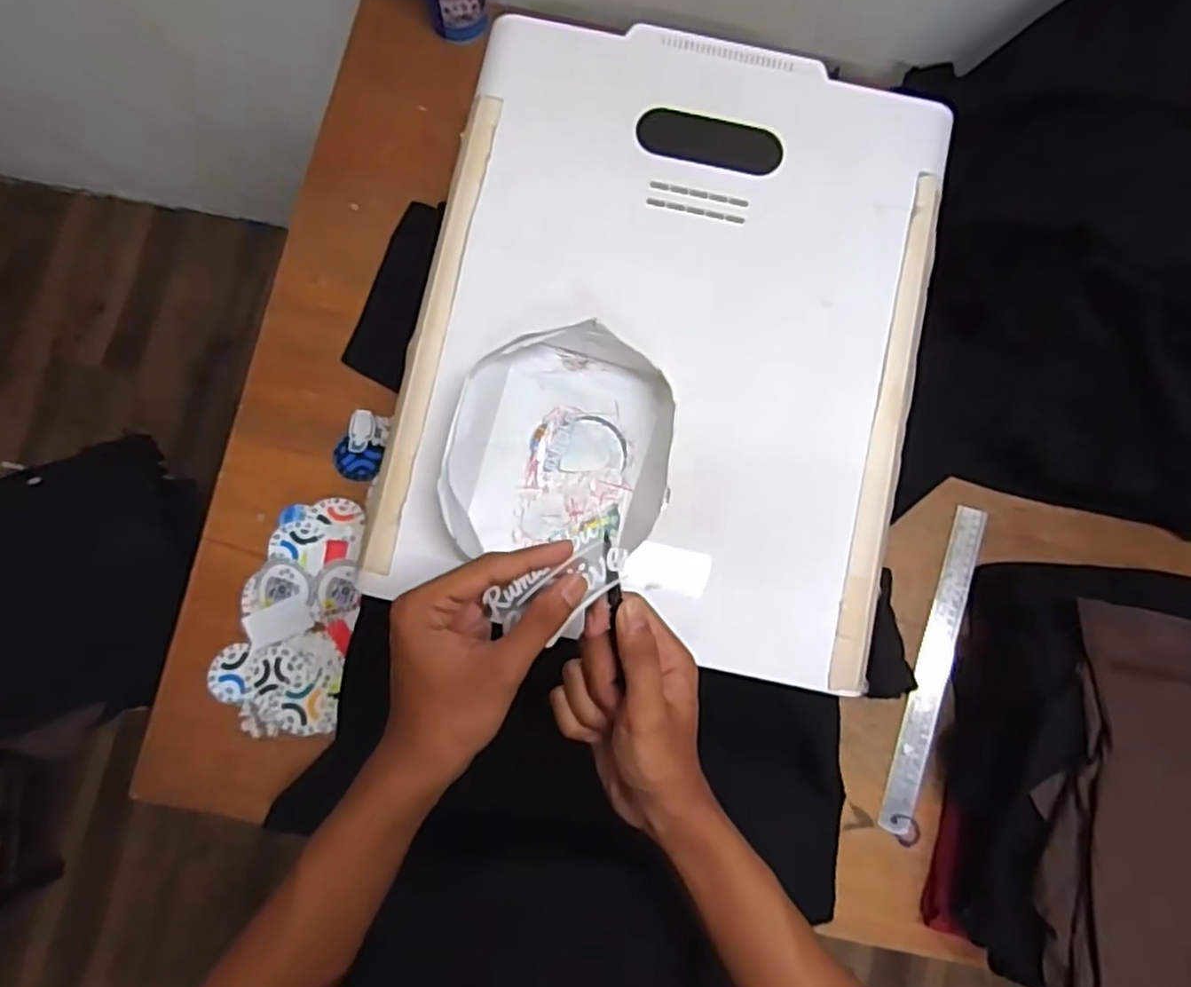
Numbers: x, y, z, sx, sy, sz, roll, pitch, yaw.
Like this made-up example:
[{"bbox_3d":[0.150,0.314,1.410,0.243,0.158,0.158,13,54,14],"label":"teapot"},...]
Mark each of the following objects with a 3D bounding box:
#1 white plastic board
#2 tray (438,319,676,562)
[{"bbox_3d":[0.064,-0.133,0.567,0.390,0.026,0.497,12,81,-1],"label":"white plastic board"},{"bbox_3d":[-0.025,-0.037,0.530,0.165,0.045,0.172,4,82,-3],"label":"tray"}]

